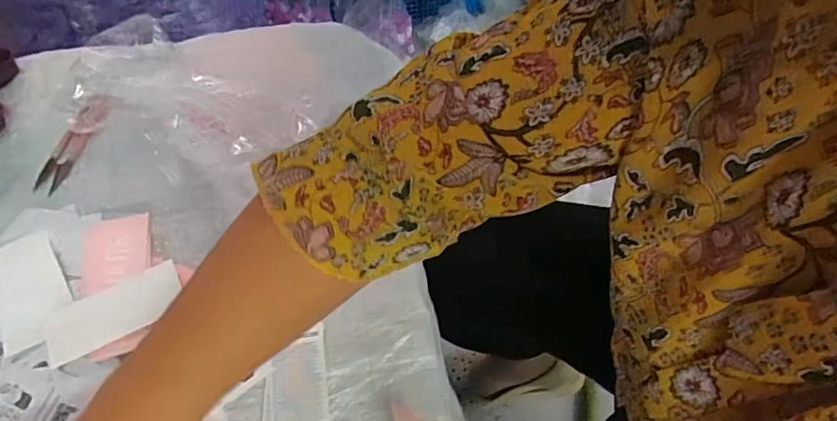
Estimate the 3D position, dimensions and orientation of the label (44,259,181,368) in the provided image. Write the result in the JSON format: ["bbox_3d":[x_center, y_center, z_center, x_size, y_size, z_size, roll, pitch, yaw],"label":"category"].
[{"bbox_3d":[-0.224,0.074,0.387,0.096,0.004,0.043,-23,59,-14],"label":"label"}]

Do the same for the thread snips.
[{"bbox_3d":[-0.312,-0.061,0.477,0.030,0.007,0.096,22,77,13],"label":"thread snips"}]

